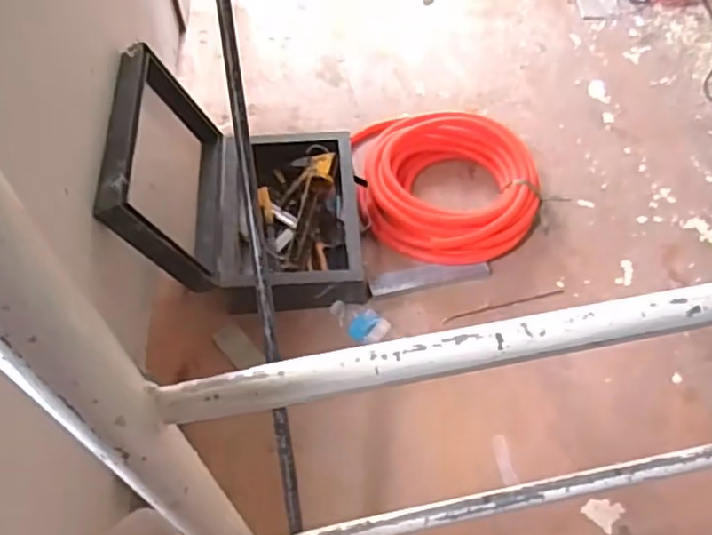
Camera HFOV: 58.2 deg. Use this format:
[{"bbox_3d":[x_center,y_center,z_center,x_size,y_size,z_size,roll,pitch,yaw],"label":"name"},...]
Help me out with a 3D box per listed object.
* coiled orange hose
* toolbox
[{"bbox_3d":[0.207,-0.180,1.420,0.390,0.079,0.364,-6,56,-4],"label":"coiled orange hose"},{"bbox_3d":[-0.210,-0.176,1.256,0.426,0.358,0.426,-2,56,-2],"label":"toolbox"}]

